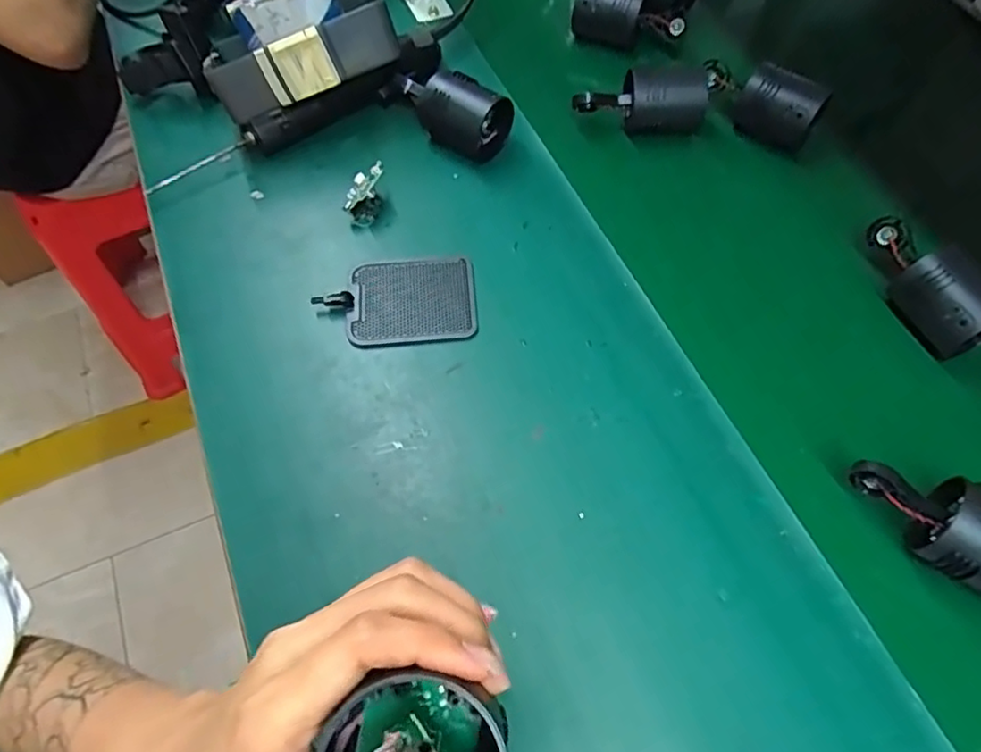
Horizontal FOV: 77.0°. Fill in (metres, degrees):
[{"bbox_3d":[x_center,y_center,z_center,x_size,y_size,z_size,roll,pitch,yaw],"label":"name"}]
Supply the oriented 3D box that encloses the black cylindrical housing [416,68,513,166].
[{"bbox_3d":[-0.029,-0.236,0.551,0.089,0.054,0.046,27,66,15],"label":"black cylindrical housing"}]

